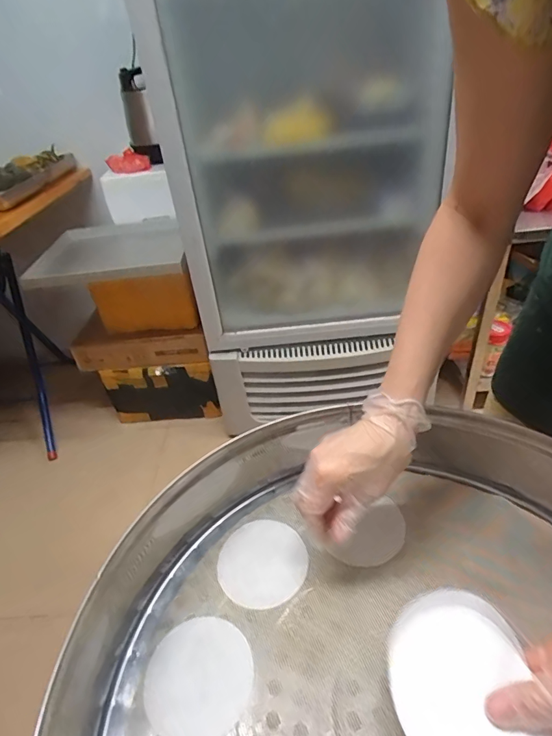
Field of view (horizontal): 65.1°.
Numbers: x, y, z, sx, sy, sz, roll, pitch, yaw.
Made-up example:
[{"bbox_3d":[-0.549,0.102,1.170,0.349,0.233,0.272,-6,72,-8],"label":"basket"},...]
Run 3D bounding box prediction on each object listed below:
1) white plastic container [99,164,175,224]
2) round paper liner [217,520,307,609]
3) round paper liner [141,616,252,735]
[{"bbox_3d":[-0.400,-0.500,1.260,0.182,0.125,0.050,-20,39,-16],"label":"white plastic container"},{"bbox_3d":[-0.015,0.209,0.468,0.092,0.007,0.090,-4,37,3],"label":"round paper liner"},{"bbox_3d":[-0.069,0.277,0.388,0.094,0.006,0.094,-4,37,3],"label":"round paper liner"}]

